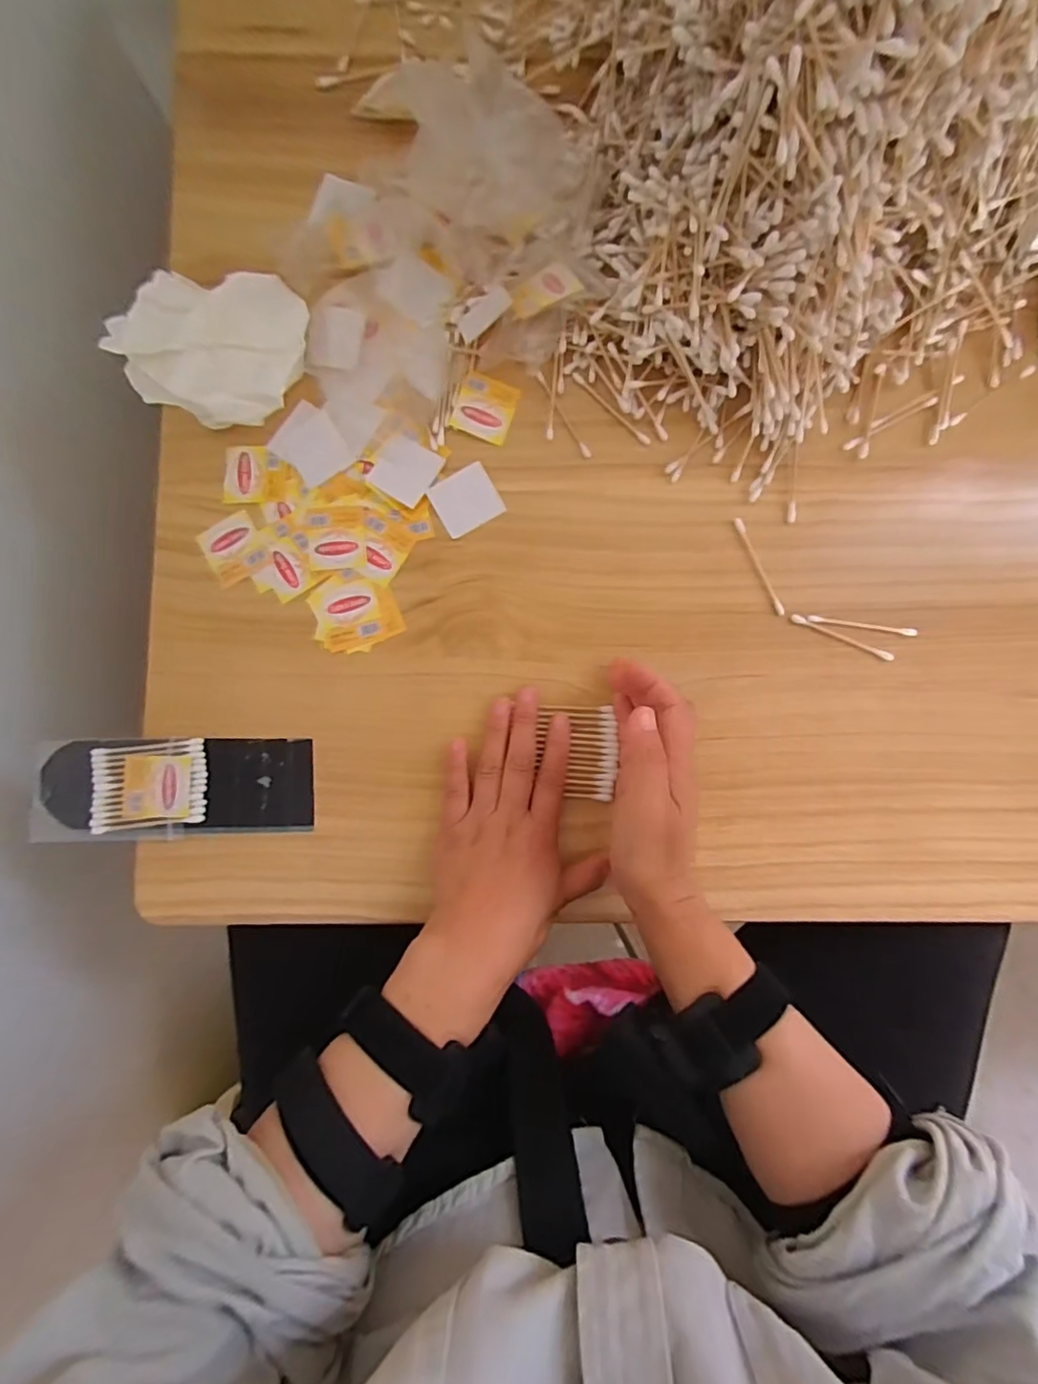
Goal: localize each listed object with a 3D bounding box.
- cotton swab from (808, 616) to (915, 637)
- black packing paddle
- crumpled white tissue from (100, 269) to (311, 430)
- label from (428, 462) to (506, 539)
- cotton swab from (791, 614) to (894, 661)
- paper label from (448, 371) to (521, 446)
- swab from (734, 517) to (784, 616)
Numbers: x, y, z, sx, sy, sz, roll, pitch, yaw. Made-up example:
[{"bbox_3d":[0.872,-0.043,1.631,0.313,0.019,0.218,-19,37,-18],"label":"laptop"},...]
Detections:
[{"bbox_3d":[0.227,-0.044,0.372,0.071,0.005,0.006,8,85,0],"label":"cotton swab"},{"bbox_3d":[-0.217,0.061,0.362,0.168,0.010,0.060,-1,85,-1],"label":"black packing paddle"},{"bbox_3d":[-0.202,-0.225,0.368,0.122,0.036,0.104,0,85,-1],"label":"crumpled white tissue"},{"bbox_3d":[-0.035,-0.129,0.377,0.042,0.004,0.037,-31,86,-3],"label":"label"},{"bbox_3d":[0.215,-0.036,0.372,0.072,0.004,0.006,23,85,1],"label":"cotton swab"},{"bbox_3d":[-0.023,-0.193,0.382,0.039,0.004,0.042,19,85,1],"label":"paper label"},{"bbox_3d":[0.162,-0.084,0.378,0.007,0.004,0.071,-23,86,-3],"label":"swab"}]

